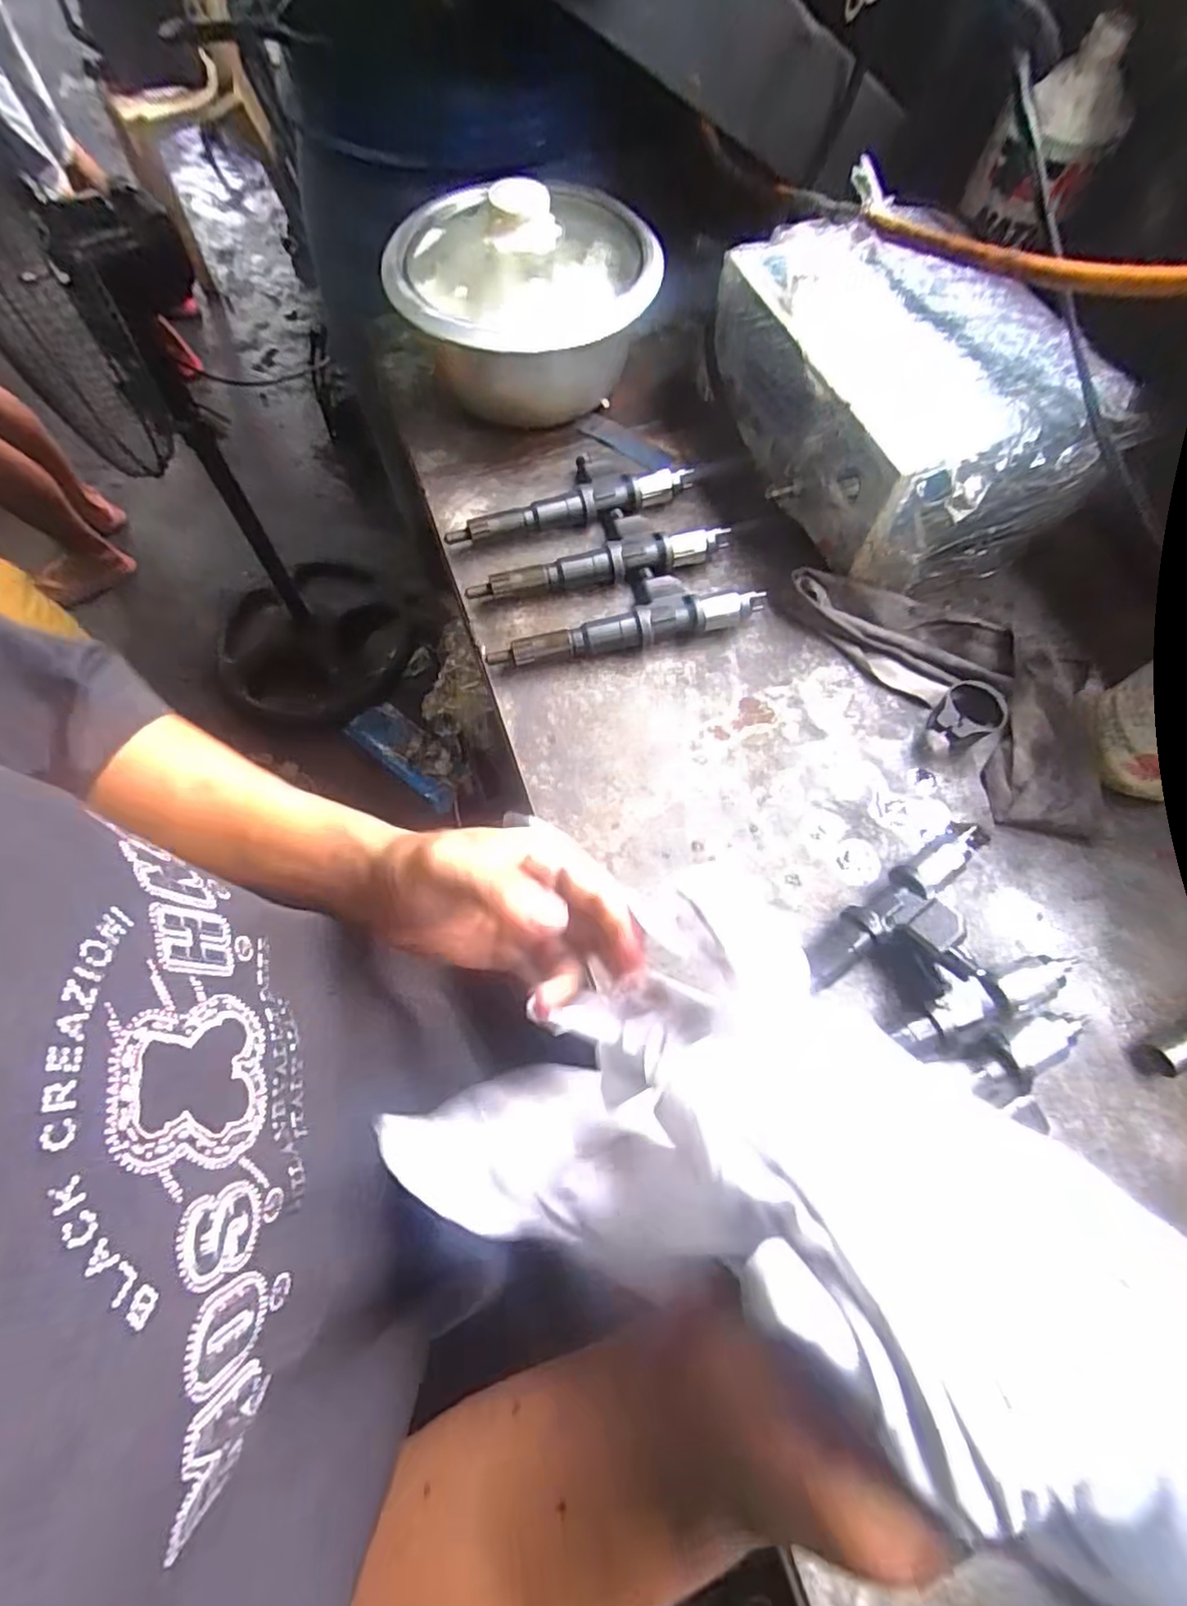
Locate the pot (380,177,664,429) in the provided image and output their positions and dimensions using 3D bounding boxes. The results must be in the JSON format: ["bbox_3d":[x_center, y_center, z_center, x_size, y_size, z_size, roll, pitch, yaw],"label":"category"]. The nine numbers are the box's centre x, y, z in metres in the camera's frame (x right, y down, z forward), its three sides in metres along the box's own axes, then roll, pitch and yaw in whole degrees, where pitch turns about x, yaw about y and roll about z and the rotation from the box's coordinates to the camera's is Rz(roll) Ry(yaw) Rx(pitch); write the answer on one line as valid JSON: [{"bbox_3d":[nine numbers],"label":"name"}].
[{"bbox_3d":[-0.056,-0.414,0.547,0.209,0.131,0.187,-1,68,2],"label":"pot"}]

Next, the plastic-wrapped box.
[{"bbox_3d":[0.234,-0.320,0.506,0.198,0.126,0.274,-19,69,-6],"label":"plastic-wrapped box"}]

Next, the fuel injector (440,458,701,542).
[{"bbox_3d":[-0.023,-0.262,0.537,0.202,0.027,0.064,-14,68,-4],"label":"fuel injector"}]

